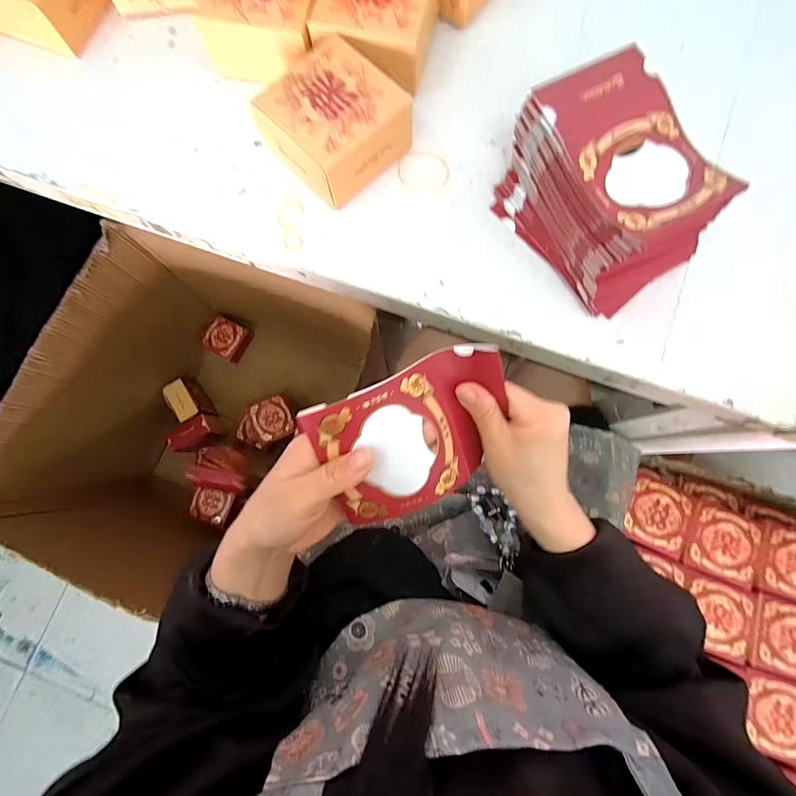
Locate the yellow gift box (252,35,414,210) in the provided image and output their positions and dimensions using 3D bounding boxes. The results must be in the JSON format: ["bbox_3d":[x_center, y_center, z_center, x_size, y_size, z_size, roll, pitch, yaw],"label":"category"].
[{"bbox_3d":[-0.057,-0.243,0.346,0.102,0.057,0.107,44,84,8],"label":"yellow gift box"}]

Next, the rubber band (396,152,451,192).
[{"bbox_3d":[0.024,-0.218,0.366,0.049,0.004,0.044,-2,80,1],"label":"rubber band"}]

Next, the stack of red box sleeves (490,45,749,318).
[{"bbox_3d":[0.175,-0.175,0.319,0.125,0.075,0.165,-36,81,-5],"label":"stack of red box sleeves"}]

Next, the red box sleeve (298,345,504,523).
[{"bbox_3d":[0.014,0.028,0.260,0.128,0.018,0.095,-23,113,-14],"label":"red box sleeve"}]

